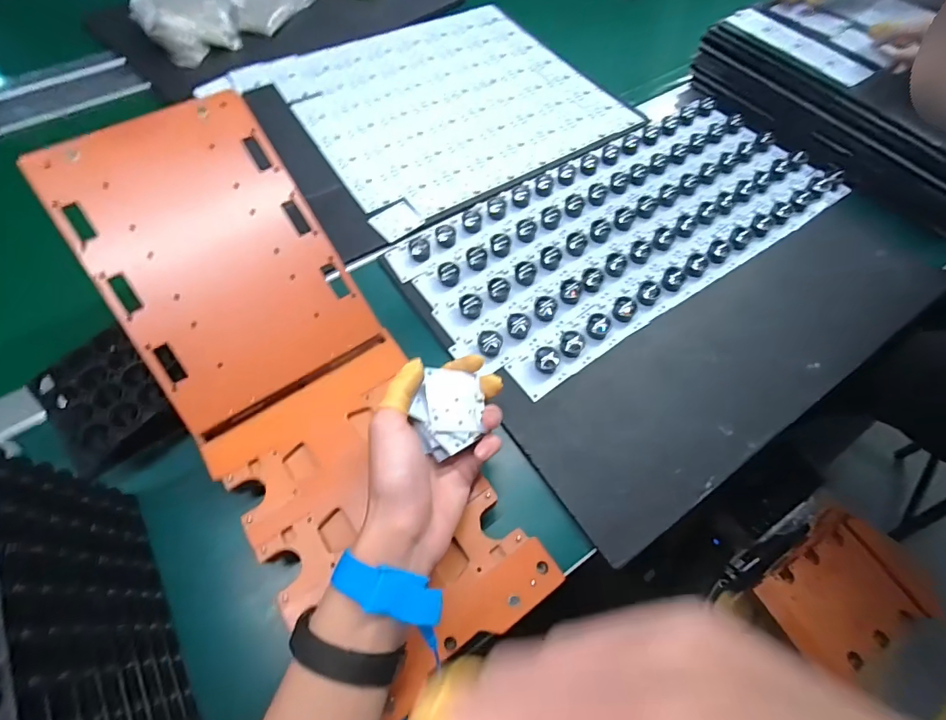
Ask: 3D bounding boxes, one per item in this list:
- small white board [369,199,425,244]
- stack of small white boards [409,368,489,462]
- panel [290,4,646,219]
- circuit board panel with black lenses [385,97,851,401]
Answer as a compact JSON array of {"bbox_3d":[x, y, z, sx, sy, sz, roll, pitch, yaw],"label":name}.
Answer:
[{"bbox_3d":[-0.084,-0.154,0.495,0.049,0.004,0.046,-37,69,-18],"label":"small white board"},{"bbox_3d":[-0.019,0.039,0.316,0.044,0.020,0.057,18,57,-17],"label":"stack of small white boards"},{"bbox_3d":[-0.029,-0.353,0.604,0.371,0.011,0.354,-29,67,-15],"label":"panel"},{"bbox_3d":[0.166,-0.151,0.490,0.470,0.022,0.216,-31,68,-16],"label":"circuit board panel with black lenses"}]

